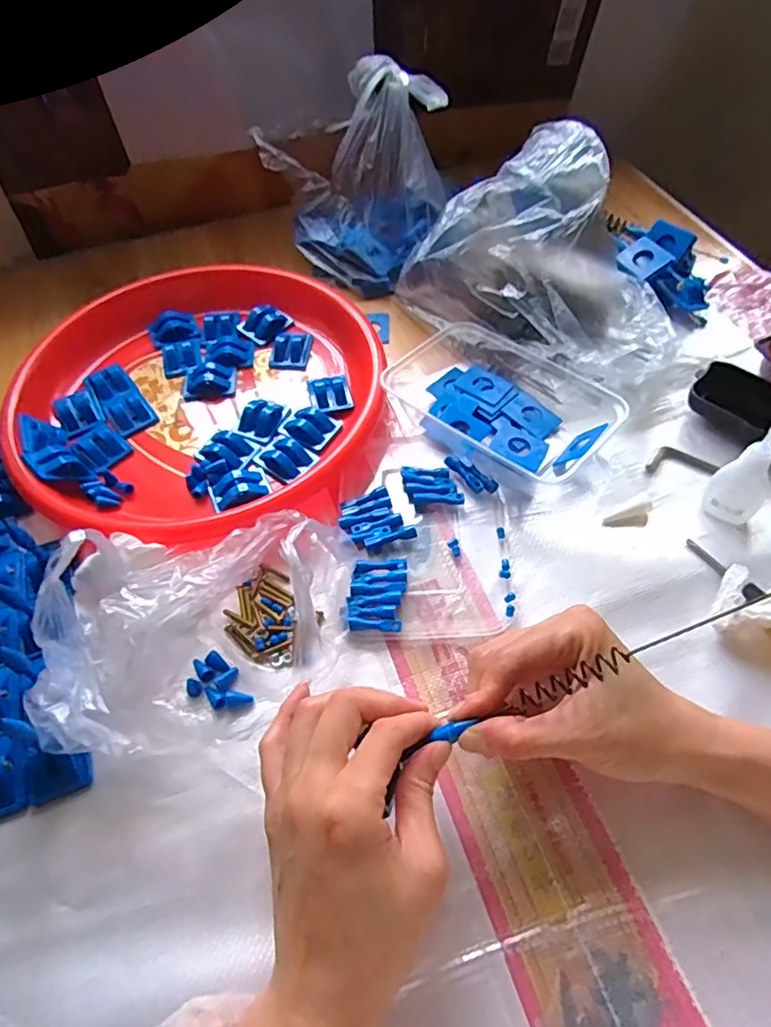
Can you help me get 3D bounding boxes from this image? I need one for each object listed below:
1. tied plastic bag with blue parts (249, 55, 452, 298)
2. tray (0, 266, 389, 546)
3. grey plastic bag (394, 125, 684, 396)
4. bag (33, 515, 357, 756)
[{"bbox_3d":[-0.030,-0.305,0.546,0.173,0.150,0.110,-3,56,1],"label":"tied plastic bag with blue parts"},{"bbox_3d":[-0.154,-0.101,0.483,0.278,0.031,0.280,-1,56,2],"label":"tray"},{"bbox_3d":[0.138,-0.214,0.488,0.232,0.130,0.133,34,64,23],"label":"grey plastic bag"},{"bbox_3d":[-0.110,0.063,0.356,0.185,0.066,0.132,-11,56,-5],"label":"bag"}]

